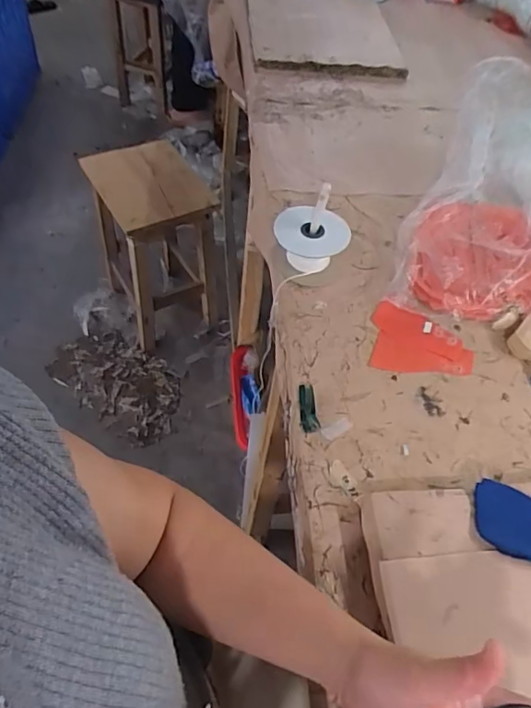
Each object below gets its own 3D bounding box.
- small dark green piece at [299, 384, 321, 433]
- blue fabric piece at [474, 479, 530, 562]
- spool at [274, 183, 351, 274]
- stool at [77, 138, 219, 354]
[{"bbox_3d":[0.044,0.055,0.538,0.018,0.008,0.058,-2,52,-5],"label":"small dark green piece"},{"bbox_3d":[0.235,0.151,0.447,0.109,0.011,0.056,18,58,6],"label":"blue fabric piece"},{"bbox_3d":[0.057,-0.149,0.656,0.087,0.073,0.090,5,52,0],"label":"spool"},{"bbox_3d":[-0.290,-0.278,1.414,0.229,0.460,0.286,-21,56,-21],"label":"stool"}]

